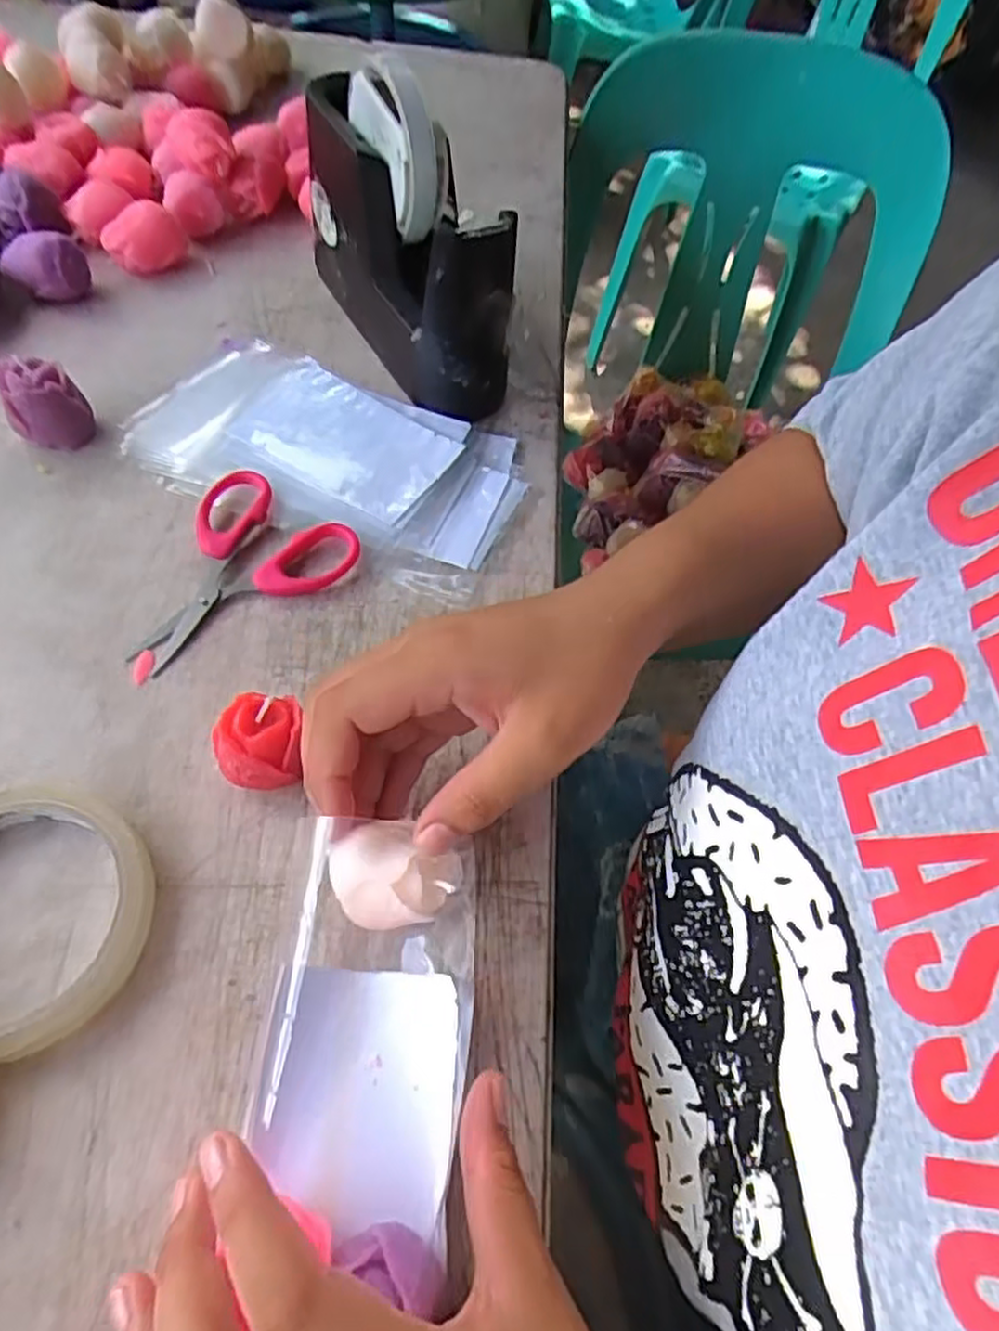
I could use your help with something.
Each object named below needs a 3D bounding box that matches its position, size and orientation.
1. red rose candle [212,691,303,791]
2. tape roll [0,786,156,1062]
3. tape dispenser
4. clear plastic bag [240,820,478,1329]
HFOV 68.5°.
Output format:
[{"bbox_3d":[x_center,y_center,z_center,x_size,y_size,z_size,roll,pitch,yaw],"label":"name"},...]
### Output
[{"bbox_3d":[-0.092,0.032,0.286,0.030,0.040,0.028,2,59,-3],"label":"red rose candle"},{"bbox_3d":[-0.170,0.089,0.260,0.086,0.014,0.090,2,59,-3],"label":"tape roll"},{"bbox_3d":[-0.054,-0.240,0.404,0.053,0.127,0.166,-25,64,-18],"label":"tape dispenser"},{"bbox_3d":[-0.045,0.117,0.240,0.068,0.041,0.126,6,59,-1],"label":"clear plastic bag"}]

